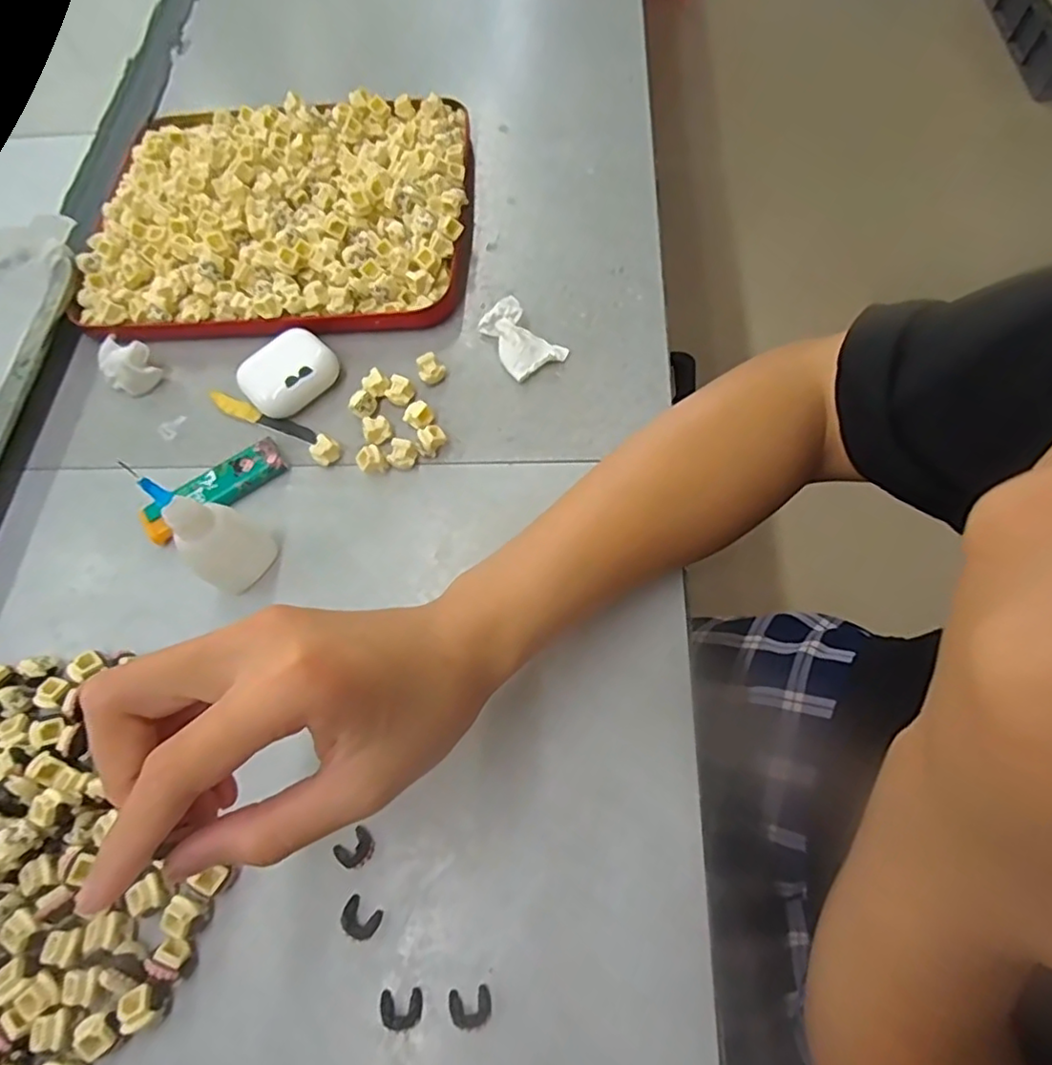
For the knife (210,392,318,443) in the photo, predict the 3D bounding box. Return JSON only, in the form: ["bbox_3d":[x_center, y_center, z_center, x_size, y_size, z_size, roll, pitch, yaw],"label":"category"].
[{"bbox_3d":[-0.155,-0.068,0.360,0.074,0.005,0.011,22,70,12],"label":"knife"}]

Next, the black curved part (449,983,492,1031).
[{"bbox_3d":[-0.022,0.184,0.240,0.016,0.004,0.013,-11,66,-1],"label":"black curved part"}]

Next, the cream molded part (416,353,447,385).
[{"bbox_3d":[-0.055,-0.095,0.361,0.015,0.017,0.013,-15,67,-3],"label":"cream molded part"}]

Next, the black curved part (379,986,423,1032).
[{"bbox_3d":[-0.049,0.186,0.240,0.016,0.004,0.013,-7,66,0],"label":"black curved part"}]

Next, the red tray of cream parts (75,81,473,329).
[{"bbox_3d":[-0.162,-0.217,0.410,0.247,0.034,0.198,-3,66,2],"label":"red tray of cream parts"}]

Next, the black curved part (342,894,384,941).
[{"bbox_3d":[-0.068,0.159,0.254,0.016,0.004,0.013,26,70,14],"label":"black curved part"}]

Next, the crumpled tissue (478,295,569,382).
[{"bbox_3d":[-0.004,-0.114,0.363,0.033,0.015,0.048,-34,69,-11],"label":"crumpled tissue"}]

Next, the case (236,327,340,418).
[{"bbox_3d":[-0.138,-0.092,0.361,0.052,0.021,0.047,-42,71,-14],"label":"case"}]

